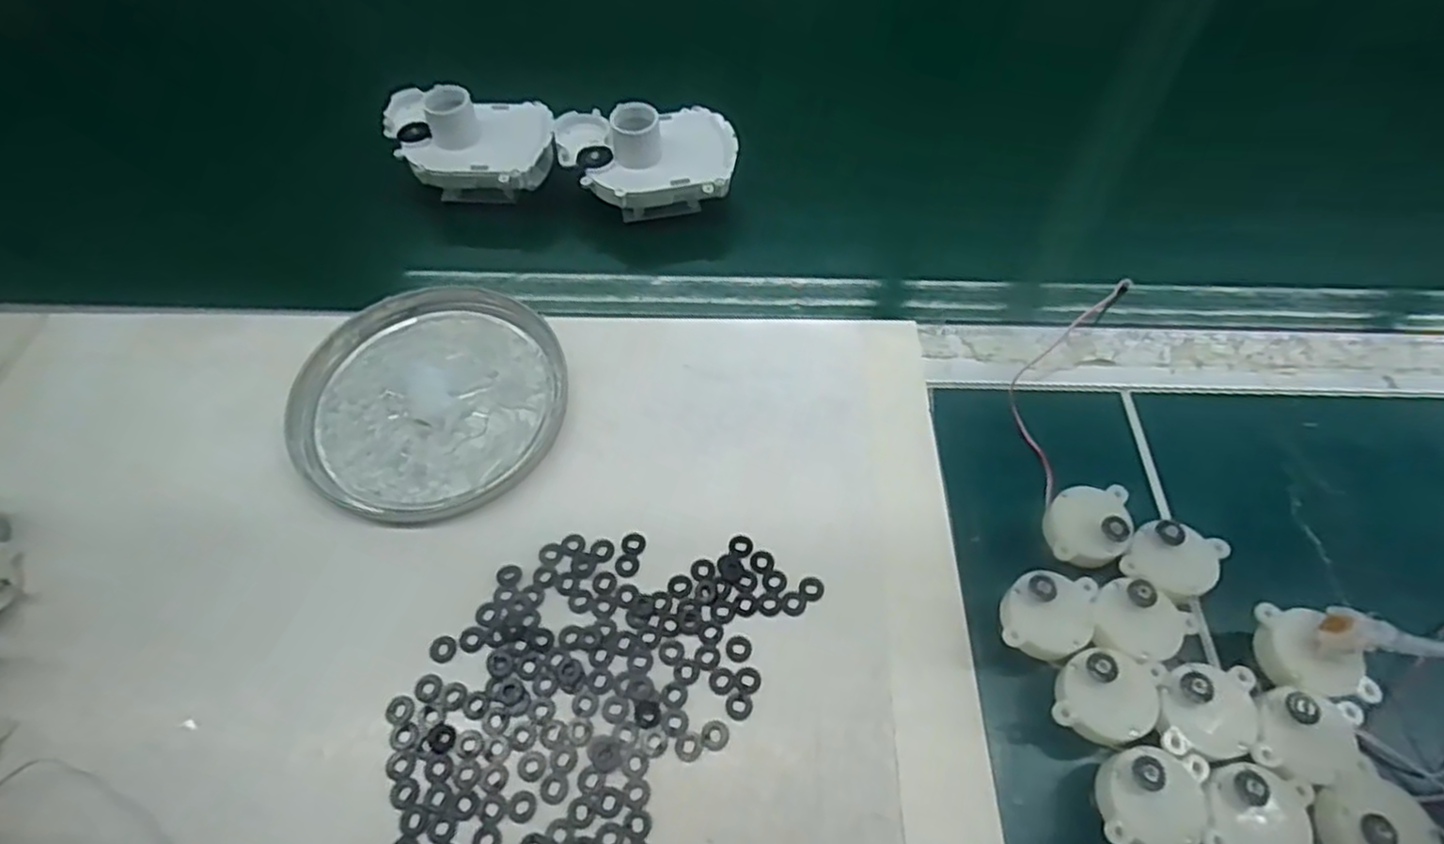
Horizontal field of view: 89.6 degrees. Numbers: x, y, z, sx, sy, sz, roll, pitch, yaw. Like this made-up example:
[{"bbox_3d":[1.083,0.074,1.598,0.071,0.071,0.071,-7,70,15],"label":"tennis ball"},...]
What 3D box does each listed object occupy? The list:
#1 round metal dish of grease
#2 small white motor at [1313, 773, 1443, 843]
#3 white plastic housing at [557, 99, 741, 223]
[{"bbox_3d":[-0.143,-0.015,0.360,0.129,0.010,0.128,0,57,0],"label":"round metal dish of grease"},{"bbox_3d":[0.218,0.139,0.246,0.034,0.028,0.032,0,57,0],"label":"small white motor"},{"bbox_3d":[-0.045,-0.160,0.432,0.100,0.058,0.072,-8,57,-5],"label":"white plastic housing"}]

